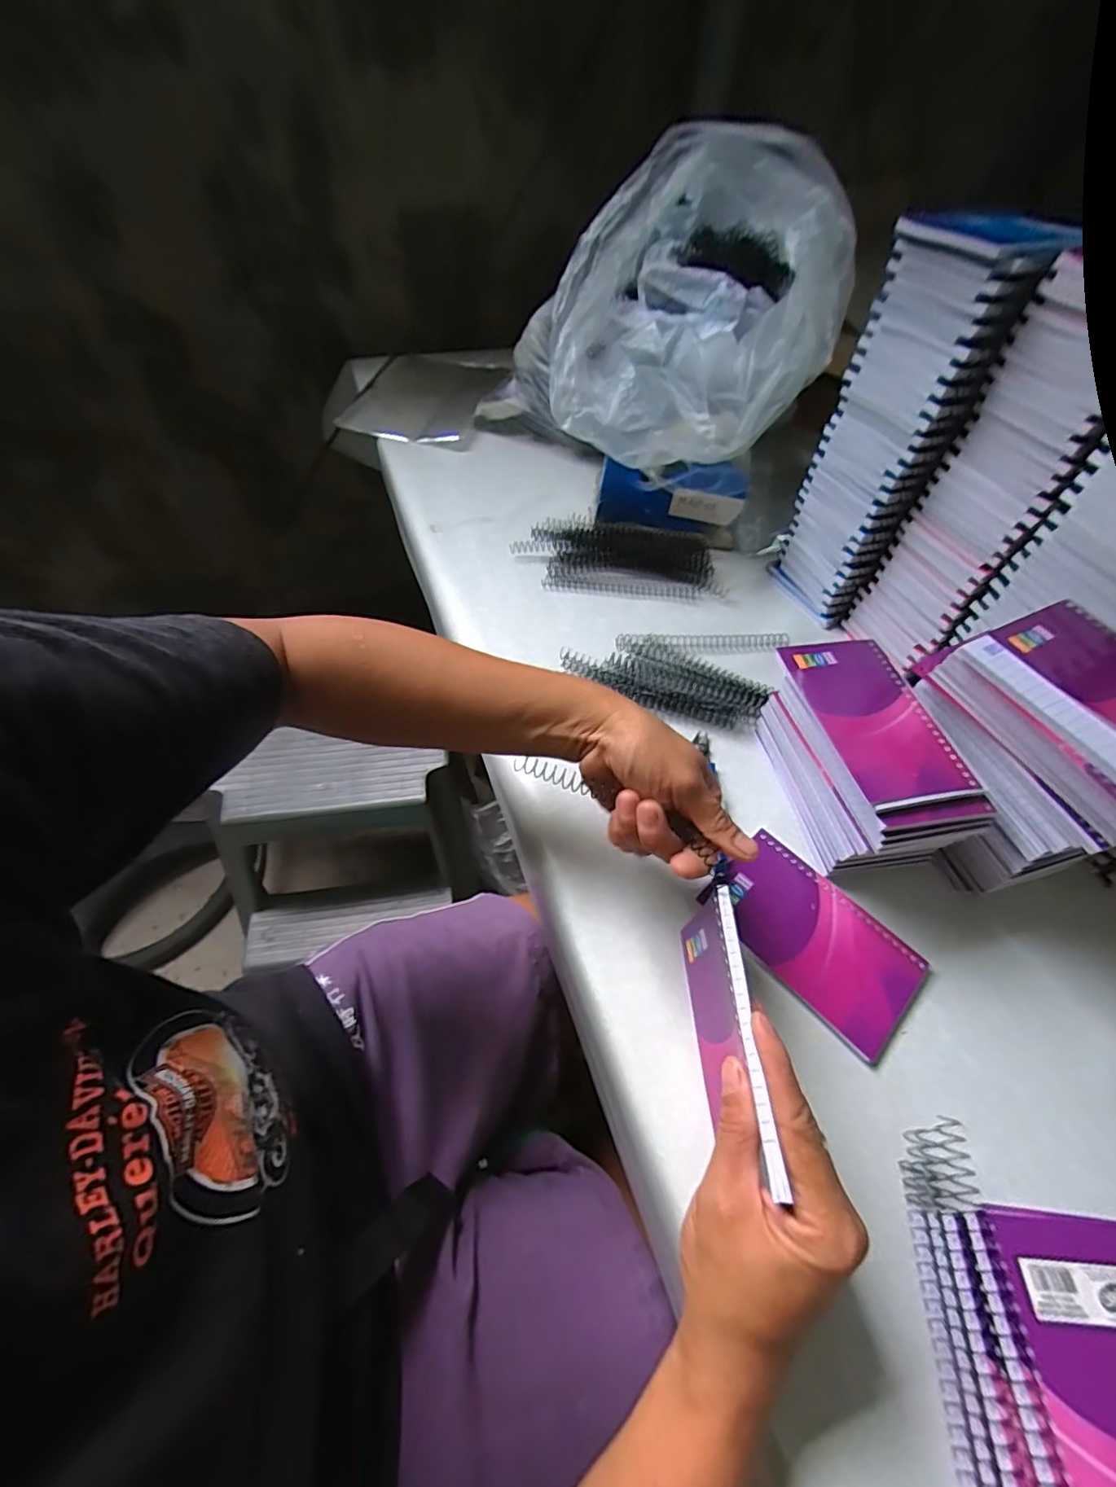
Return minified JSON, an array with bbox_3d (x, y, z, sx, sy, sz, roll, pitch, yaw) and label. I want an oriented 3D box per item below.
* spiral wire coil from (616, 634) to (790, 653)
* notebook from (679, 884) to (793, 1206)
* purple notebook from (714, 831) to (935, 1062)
[{"bbox_3d":[0.138,-0.097,0.508,0.168,0.009,0.022,-4,55,-7],"label":"spiral wire coil"},{"bbox_3d":[0.085,0.149,0.281,0.008,0.080,0.123,2,55,-3],"label":"notebook"},{"bbox_3d":[0.167,0.126,0.354,0.082,0.008,0.128,-37,64,-25],"label":"purple notebook"}]

